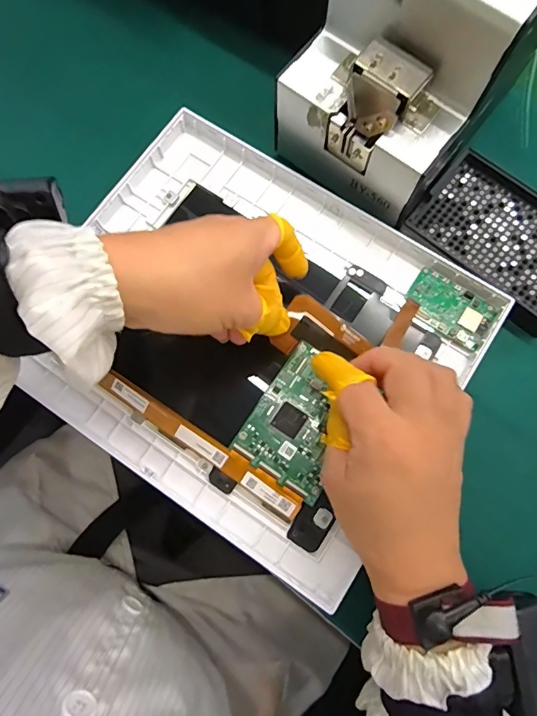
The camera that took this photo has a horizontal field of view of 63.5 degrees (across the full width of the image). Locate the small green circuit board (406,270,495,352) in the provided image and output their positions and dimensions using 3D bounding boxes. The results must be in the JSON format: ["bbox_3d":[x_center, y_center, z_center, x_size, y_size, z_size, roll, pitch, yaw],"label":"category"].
[{"bbox_3d":[0.136,-0.038,0.327,0.063,0.004,0.038,37,79,8],"label":"small green circuit board"}]

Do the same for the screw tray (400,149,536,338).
[{"bbox_3d":[0.188,-0.096,0.345,0.135,0.016,0.098,39,79,8],"label":"screw tray"}]

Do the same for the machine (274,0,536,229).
[{"bbox_3d":[0.107,-0.215,0.302,0.129,0.137,0.170,38,79,8],"label":"machine"}]

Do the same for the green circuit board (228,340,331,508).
[{"bbox_3d":[0.026,0.043,0.305,0.067,0.004,0.089,34,79,7],"label":"green circuit board"}]

